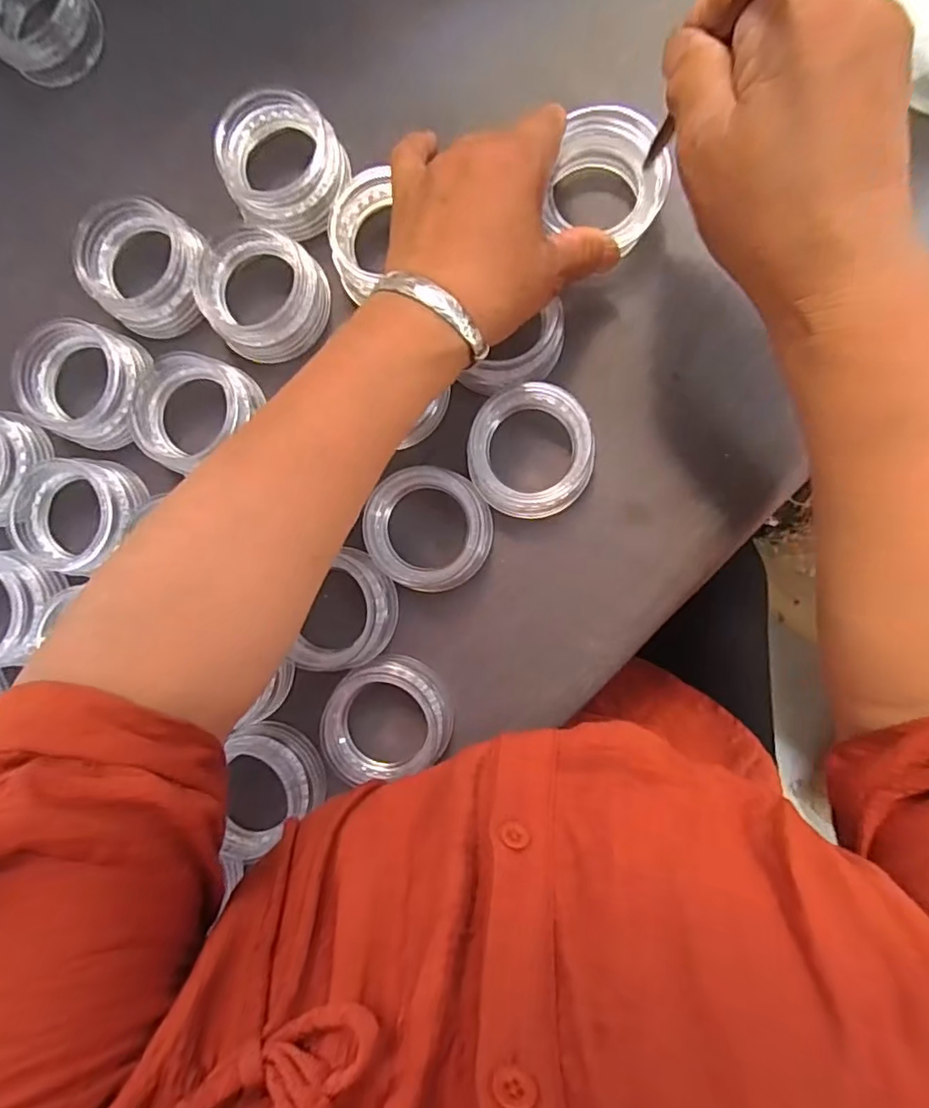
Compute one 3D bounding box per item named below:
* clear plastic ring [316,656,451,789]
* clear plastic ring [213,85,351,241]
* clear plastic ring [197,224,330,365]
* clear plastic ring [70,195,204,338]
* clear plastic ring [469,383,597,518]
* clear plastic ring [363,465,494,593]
[{"bbox_3d":[-0.043,0.088,0.311,0.067,0.030,0.062,0,89,5],"label":"clear plastic ring"},{"bbox_3d":[-0.099,-0.212,0.316,0.062,0.026,0.066,0,89,5],"label":"clear plastic ring"},{"bbox_3d":[-0.112,-0.144,0.320,0.065,0.023,0.075,-8,88,5],"label":"clear plastic ring"},{"bbox_3d":[-0.176,-0.157,0.319,0.074,0.026,0.063,29,92,5],"label":"clear plastic ring"},{"bbox_3d":[0.036,-0.055,0.307,0.065,0.024,0.069,0,89,5],"label":"clear plastic ring"},{"bbox_3d":[-0.017,-0.013,0.312,0.063,0.023,0.062,0,89,5],"label":"clear plastic ring"}]

